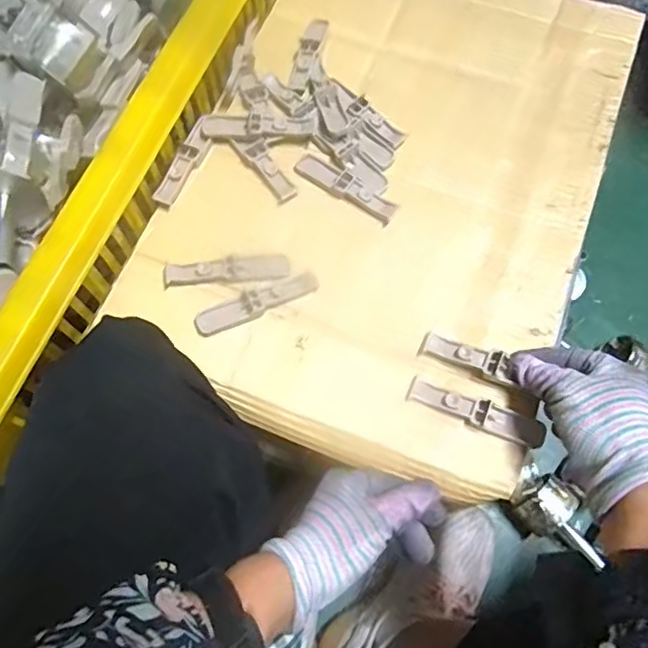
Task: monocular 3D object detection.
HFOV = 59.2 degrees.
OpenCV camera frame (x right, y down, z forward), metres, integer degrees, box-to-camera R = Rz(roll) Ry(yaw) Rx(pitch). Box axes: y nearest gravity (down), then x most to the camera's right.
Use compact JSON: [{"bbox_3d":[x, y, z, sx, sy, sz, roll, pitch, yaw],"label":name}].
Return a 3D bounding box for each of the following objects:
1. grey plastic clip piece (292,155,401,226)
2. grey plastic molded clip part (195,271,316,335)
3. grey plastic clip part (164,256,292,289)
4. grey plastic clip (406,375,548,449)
[{"bbox_3d":[0.019,-0.119,0.491,0.096,0.012,0.022,32,73,12],"label":"grey plastic clip piece"},{"bbox_3d":[-0.053,-0.017,0.454,0.100,0.008,0.023,-25,71,-9],"label":"grey plastic molded clip part"},{"bbox_3d":[-0.079,-0.044,0.465,0.102,0.005,0.020,-5,70,-1],"label":"grey plastic clip part"},{"bbox_3d":[0.113,0.065,0.418,0.101,0.010,0.021,20,71,8],"label":"grey plastic clip"}]

